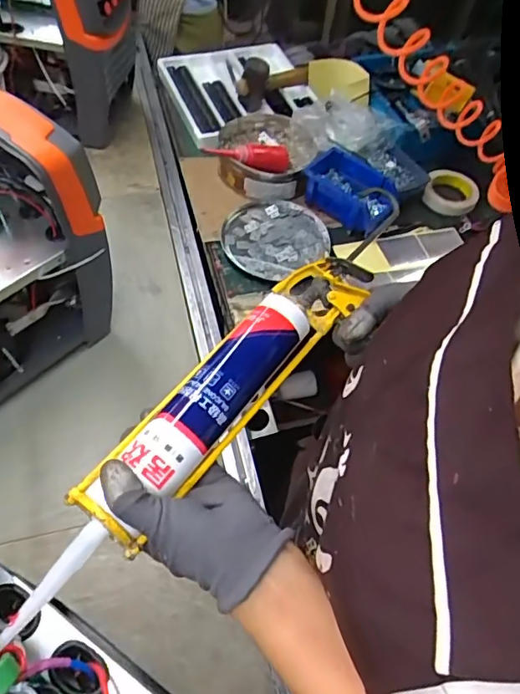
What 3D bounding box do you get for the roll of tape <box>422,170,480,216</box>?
[{"bbox_3d":[0.374,-0.300,1.016,0.103,0.028,0.106,2,56,-3],"label":"roll of tape"}]

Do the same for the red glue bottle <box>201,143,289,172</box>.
[{"bbox_3d":[-0.021,-0.348,0.945,0.162,0.038,0.034,-5,55,-29],"label":"red glue bottle"}]

